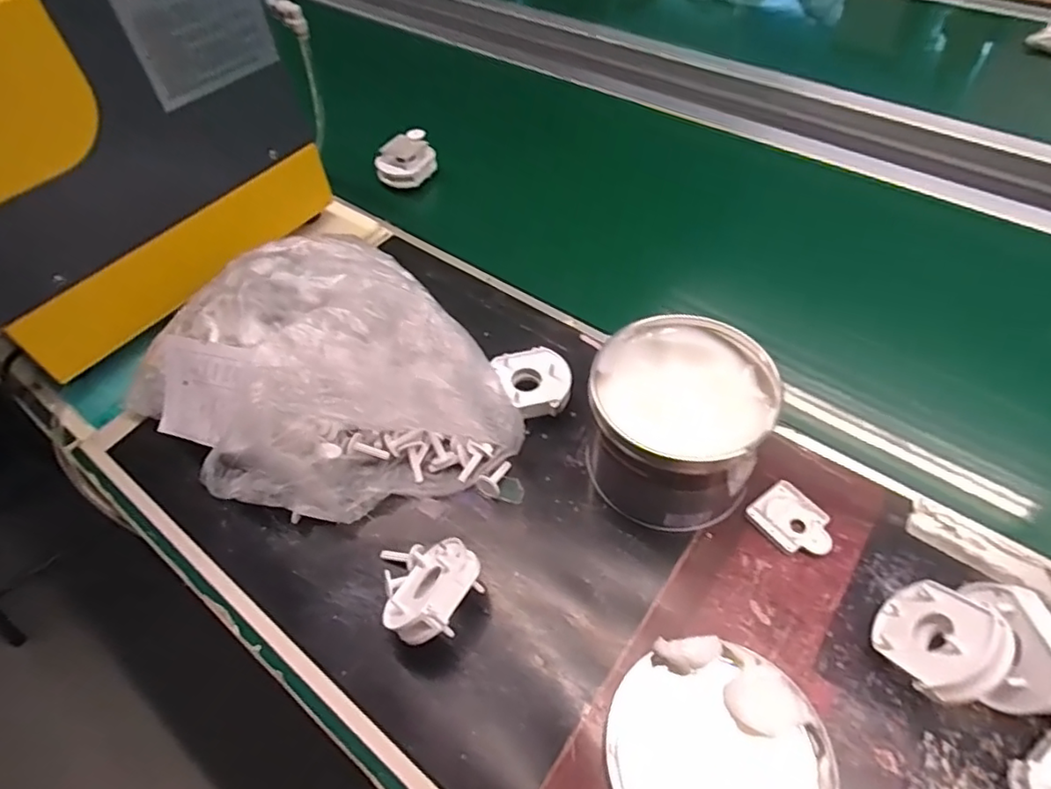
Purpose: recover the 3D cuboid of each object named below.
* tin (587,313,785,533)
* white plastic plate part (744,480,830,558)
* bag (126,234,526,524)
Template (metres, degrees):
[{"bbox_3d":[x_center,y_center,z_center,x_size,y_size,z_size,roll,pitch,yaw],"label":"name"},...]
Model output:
[{"bbox_3d":[0.111,0.021,0.453,0.119,0.100,0.128,-2,53,3],"label":"tin"},{"bbox_3d":[0.198,0.095,0.446,0.044,0.008,0.056,-33,57,-19],"label":"white plastic plate part"},{"bbox_3d":[-0.167,0.000,0.481,0.244,0.120,0.260,-31,57,-18],"label":"bag"}]

